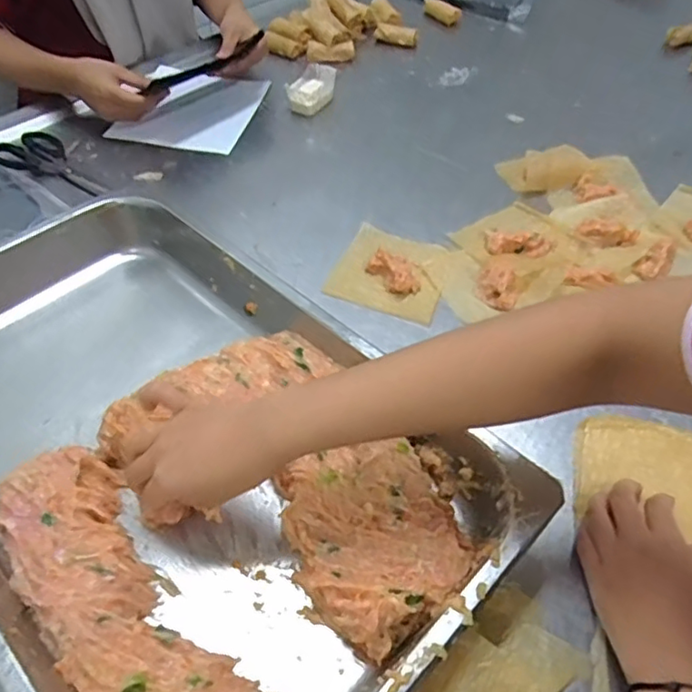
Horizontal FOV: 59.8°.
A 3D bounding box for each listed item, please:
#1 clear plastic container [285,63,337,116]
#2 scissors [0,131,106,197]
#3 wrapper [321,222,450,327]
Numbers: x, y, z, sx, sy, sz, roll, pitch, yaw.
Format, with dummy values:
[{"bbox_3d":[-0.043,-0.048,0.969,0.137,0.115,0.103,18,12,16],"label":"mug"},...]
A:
[{"bbox_3d":[-0.048,-0.369,0.866,0.055,0.034,0.082,17,53,14],"label":"clear plastic container"},{"bbox_3d":[-0.373,-0.222,0.753,0.078,0.024,0.165,-38,60,-26],"label":"scissors"},{"bbox_3d":[0.052,-0.084,0.645,0.116,0.017,0.116,19,54,15],"label":"wrapper"}]

